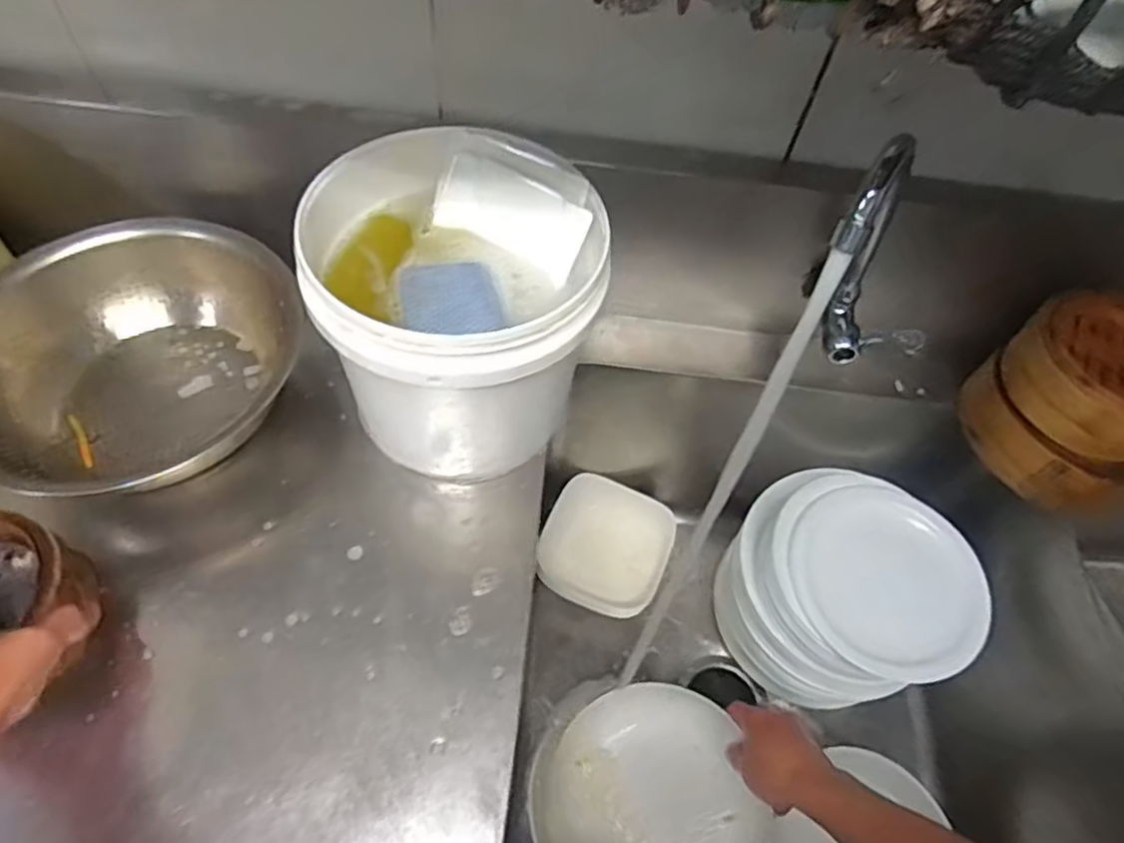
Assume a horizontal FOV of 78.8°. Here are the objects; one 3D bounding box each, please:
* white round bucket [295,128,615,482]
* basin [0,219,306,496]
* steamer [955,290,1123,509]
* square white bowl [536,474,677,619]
[{"bbox_3d":[-0.080,-0.084,0.556,0.203,0.207,0.203,2,59,-3],"label":"white round bucket"},{"bbox_3d":[-0.360,-0.042,0.570,0.215,0.109,0.227,2,59,-3],"label":"basin"},{"bbox_3d":[0.473,-0.025,0.617,0.155,0.126,0.149,-34,67,-22],"label":"steamer"},{"bbox_3d":[0.052,0.159,0.841,0.150,0.074,0.145,17,59,6],"label":"square white bowl"}]

